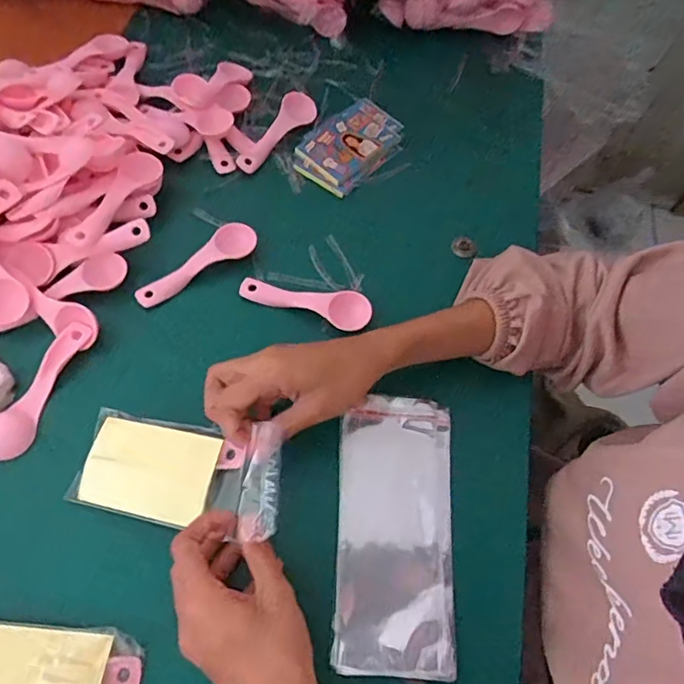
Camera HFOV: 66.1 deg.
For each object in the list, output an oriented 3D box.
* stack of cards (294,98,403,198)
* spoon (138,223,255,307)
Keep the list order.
[{"bbox_3d":[0.009,-0.202,0.538,0.084,0.015,0.115,41,66,14],"label":"stack of cards"},{"bbox_3d":[-0.123,-0.064,0.456,0.112,0.020,0.034,-38,72,-22],"label":"spoon"}]

